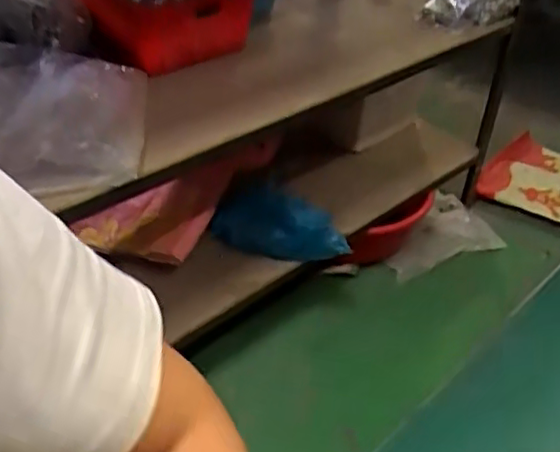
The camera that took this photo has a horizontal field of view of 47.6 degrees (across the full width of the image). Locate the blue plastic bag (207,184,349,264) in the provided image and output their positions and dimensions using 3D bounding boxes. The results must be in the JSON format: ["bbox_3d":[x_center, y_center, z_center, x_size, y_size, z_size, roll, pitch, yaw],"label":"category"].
[{"bbox_3d":[-0.003,0.000,1.413,0.303,0.128,0.106,20,41,20],"label":"blue plastic bag"}]

